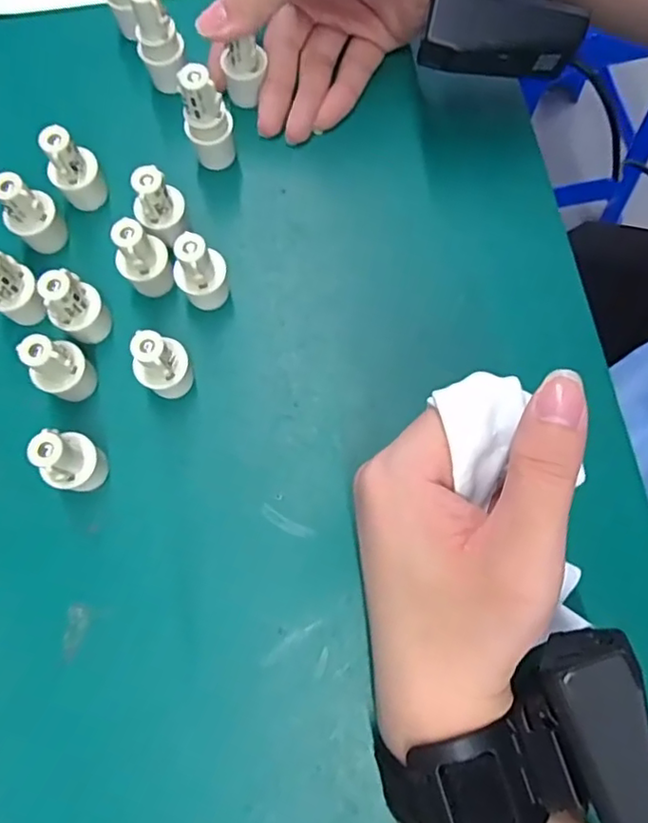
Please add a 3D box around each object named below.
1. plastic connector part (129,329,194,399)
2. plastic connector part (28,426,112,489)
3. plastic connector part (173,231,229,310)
[{"bbox_3d":[-0.071,-0.020,0.268,0.018,0.043,0.021,1,75,2],"label":"plastic connector part"},{"bbox_3d":[-0.108,0.021,0.258,0.018,0.042,0.023,28,77,8],"label":"plastic connector part"},{"bbox_3d":[-0.057,-0.064,0.280,0.023,0.042,0.018,-16,75,-3],"label":"plastic connector part"}]

